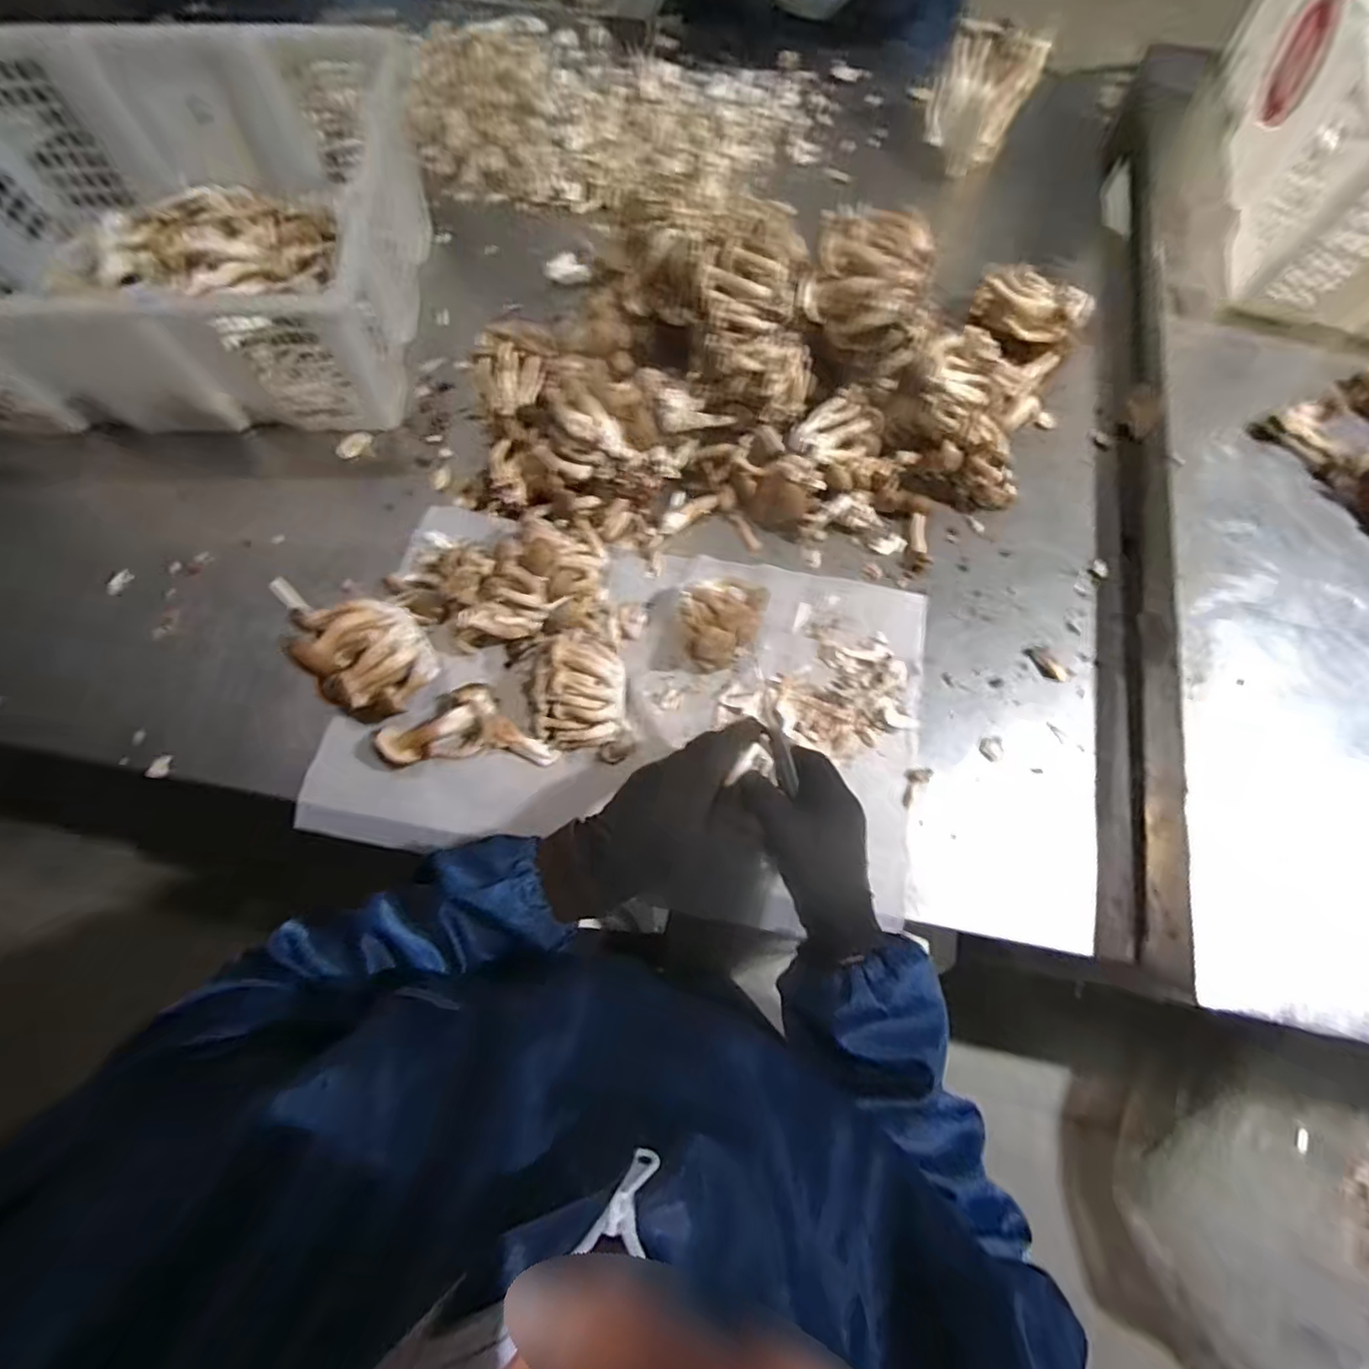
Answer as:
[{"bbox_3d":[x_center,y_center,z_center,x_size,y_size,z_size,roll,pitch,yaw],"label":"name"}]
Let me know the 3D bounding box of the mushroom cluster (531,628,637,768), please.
[{"bbox_3d":[-0.088,0.005,0.518,0.080,0.053,0.109,-8,71,-3],"label":"mushroom cluster"}]

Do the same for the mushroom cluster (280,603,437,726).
[{"bbox_3d":[-0.257,-0.020,0.514,0.093,0.083,0.092,0,71,0],"label":"mushroom cluster"}]

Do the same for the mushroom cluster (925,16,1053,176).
[{"bbox_3d":[0.328,-0.659,0.712,0.111,0.110,0.074,22,72,7],"label":"mushroom cluster"}]

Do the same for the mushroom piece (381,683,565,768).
[{"bbox_3d":[-0.178,0.032,0.520,0.136,0.045,0.065,-2,71,-1],"label":"mushroom piece"}]

